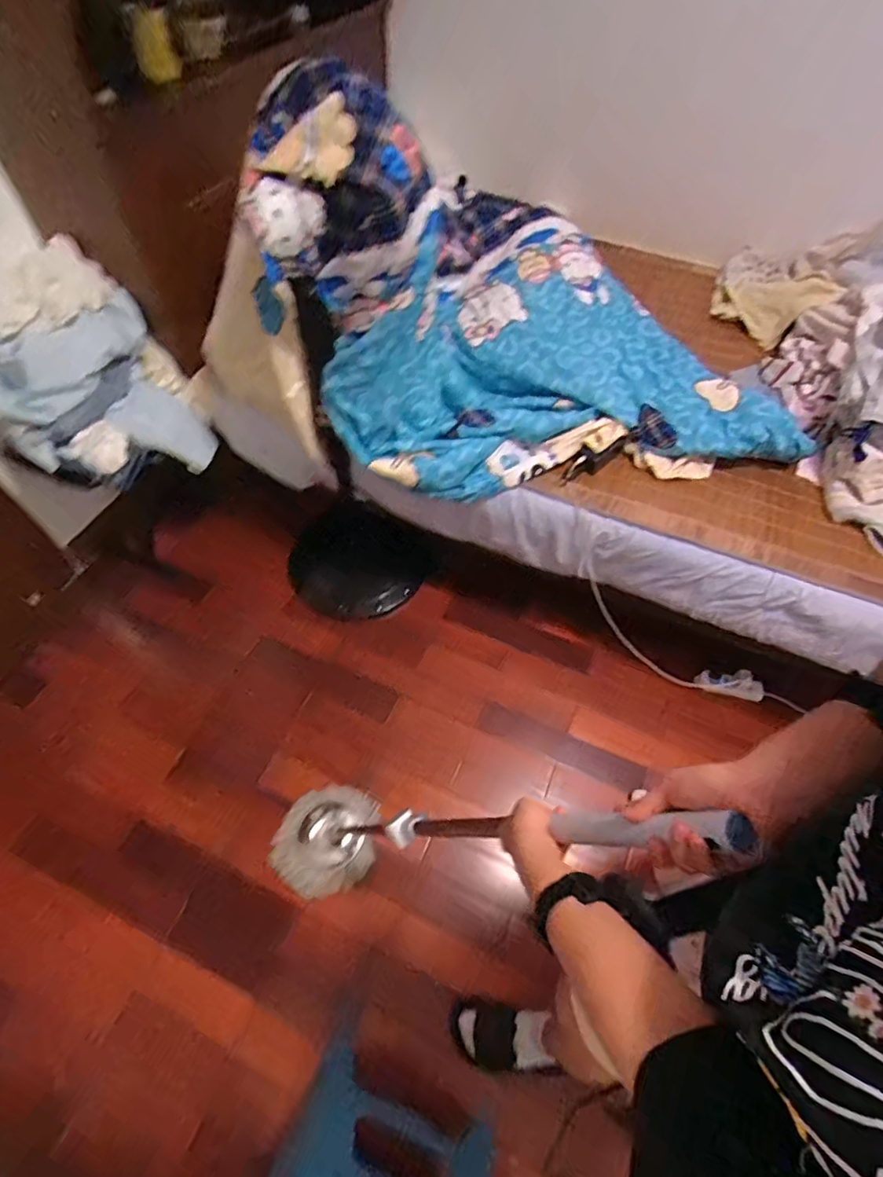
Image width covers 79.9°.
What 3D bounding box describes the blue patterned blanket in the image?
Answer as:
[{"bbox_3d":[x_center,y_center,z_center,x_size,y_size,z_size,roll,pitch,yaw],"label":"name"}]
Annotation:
[{"bbox_3d":[0.230,-0.718,1.179,1.160,0.574,0.832,-3,58,-5],"label":"blue patterned blanket"}]

